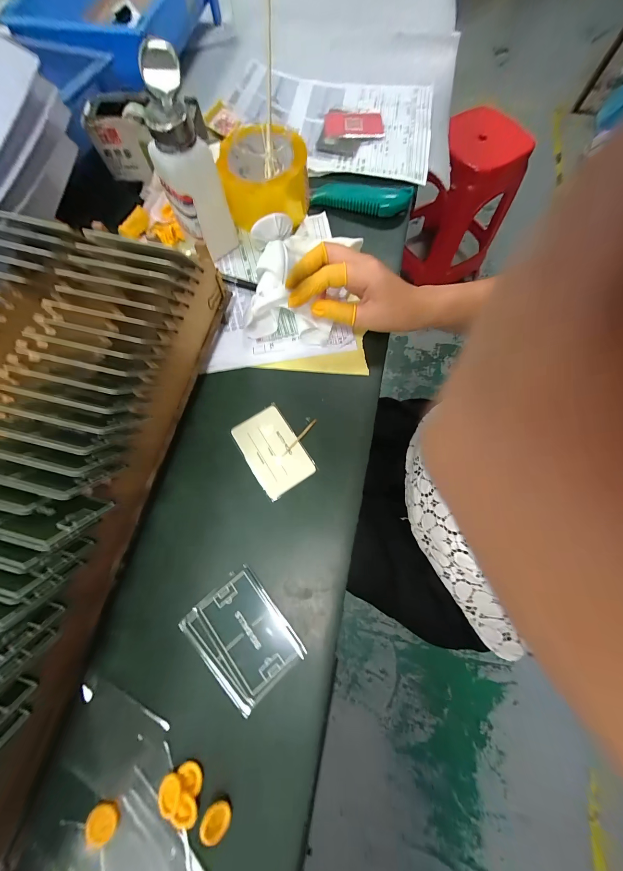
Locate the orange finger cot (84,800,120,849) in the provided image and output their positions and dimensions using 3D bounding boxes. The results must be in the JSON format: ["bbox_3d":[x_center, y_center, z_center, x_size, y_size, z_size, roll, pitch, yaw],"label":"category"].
[{"bbox_3d":[-0.155,0.286,0.202,0.022,0.005,0.025,36,76,8],"label":"orange finger cot"}]

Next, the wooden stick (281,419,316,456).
[{"bbox_3d":[-0.012,0.002,0.286,0.005,0.004,0.051,39,77,9],"label":"wooden stick"}]

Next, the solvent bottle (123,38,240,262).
[{"bbox_3d":[-0.127,-0.269,0.288,0.060,0.148,0.058,-20,74,-5],"label":"solvent bottle"}]

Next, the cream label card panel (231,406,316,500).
[{"bbox_3d":[-0.040,0.015,0.283,0.054,0.006,0.085,-32,77,-10],"label":"cream label card panel"}]

